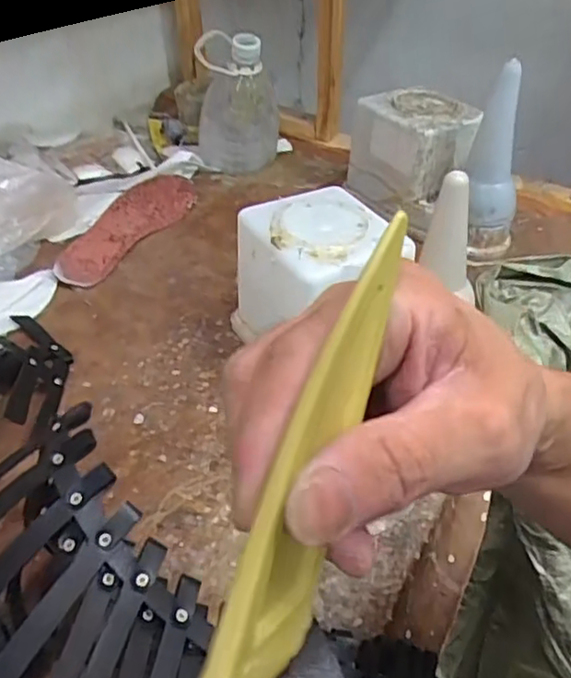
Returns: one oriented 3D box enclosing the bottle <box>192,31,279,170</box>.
[{"bbox_3d":[-0.066,-0.307,0.809,0.114,0.148,0.105,1,40,-2],"label":"bottle"}]

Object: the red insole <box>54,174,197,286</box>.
[{"bbox_3d":[-0.165,-0.128,0.702,0.077,0.010,0.232,12,41,10],"label":"red insole"}]

